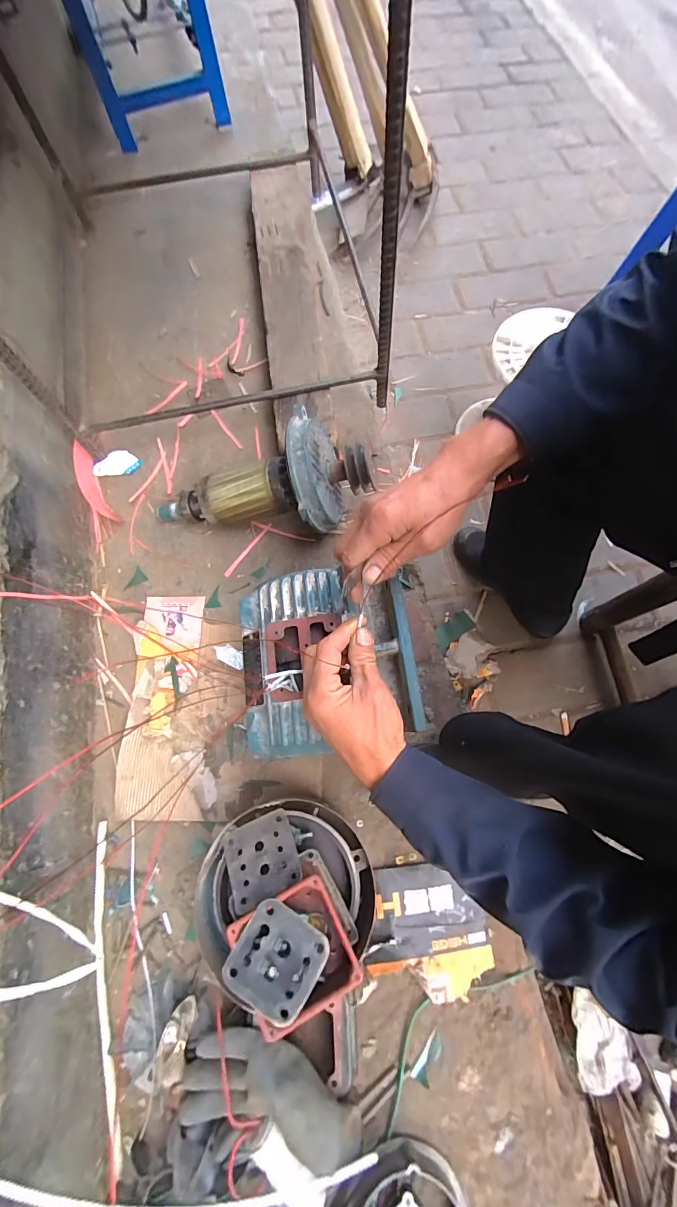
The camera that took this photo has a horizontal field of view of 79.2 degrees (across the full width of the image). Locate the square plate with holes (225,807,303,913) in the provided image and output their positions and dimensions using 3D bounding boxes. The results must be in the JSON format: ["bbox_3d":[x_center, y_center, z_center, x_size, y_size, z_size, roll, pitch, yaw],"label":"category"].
[{"bbox_3d":[-0.084,0.284,0.455,0.077,0.006,0.078,-23,56,-7],"label":"square plate with holes"}]

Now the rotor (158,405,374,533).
[{"bbox_3d":[-0.126,-0.175,0.604,0.353,0.142,0.157,-6,73,18],"label":"rotor"}]

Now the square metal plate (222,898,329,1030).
[{"bbox_3d":[-0.062,0.354,0.406,0.083,0.013,0.083,31,77,10],"label":"square metal plate"}]

